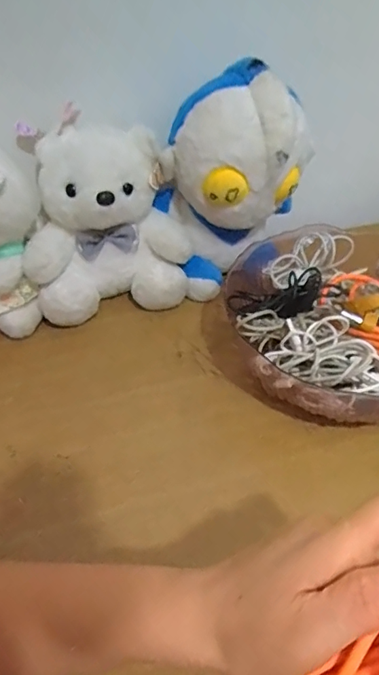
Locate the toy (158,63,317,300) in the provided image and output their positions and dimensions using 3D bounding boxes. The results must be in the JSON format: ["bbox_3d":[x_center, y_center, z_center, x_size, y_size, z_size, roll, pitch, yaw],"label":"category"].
[{"bbox_3d":[0.049,-0.156,0.546,0.154,0.243,0.108,-12,45,-10],"label":"toy"}]

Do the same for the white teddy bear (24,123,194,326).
[{"bbox_3d":[-0.094,-0.120,0.540,0.170,0.198,0.099,-10,45,-9],"label":"white teddy bear"}]

